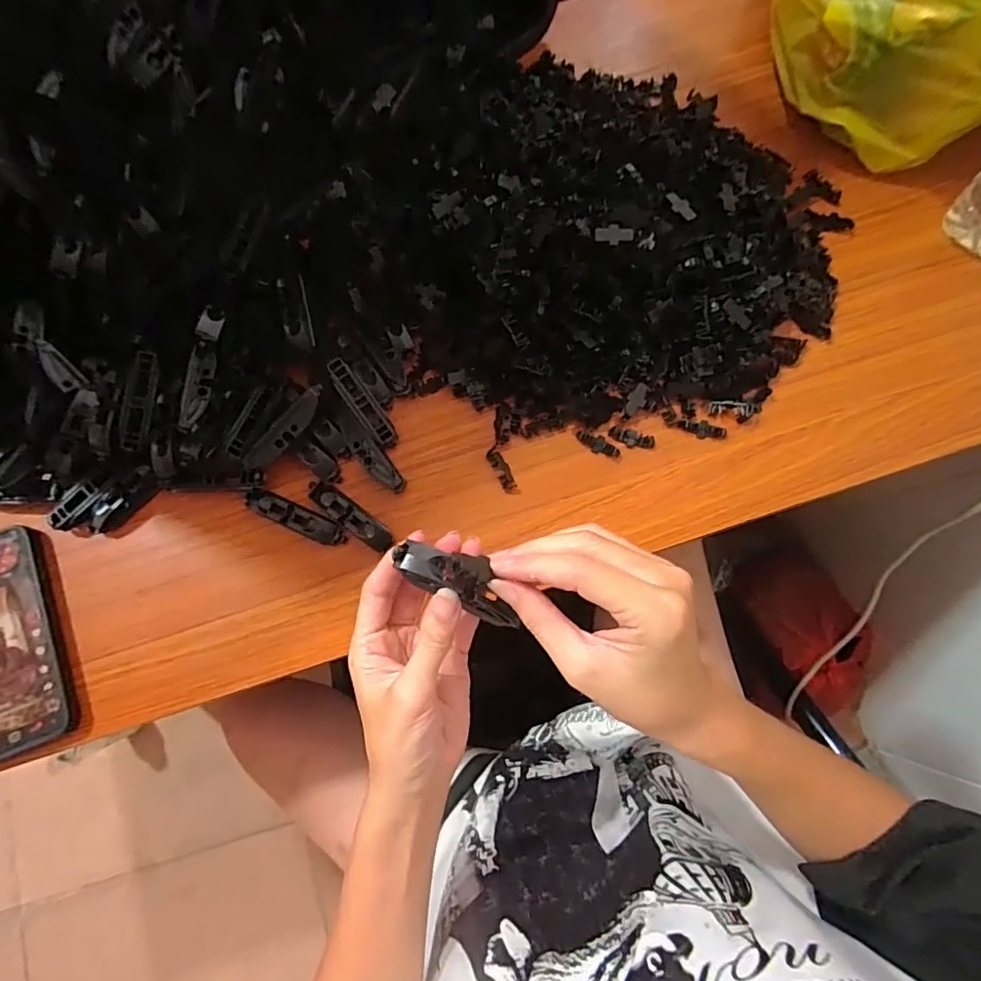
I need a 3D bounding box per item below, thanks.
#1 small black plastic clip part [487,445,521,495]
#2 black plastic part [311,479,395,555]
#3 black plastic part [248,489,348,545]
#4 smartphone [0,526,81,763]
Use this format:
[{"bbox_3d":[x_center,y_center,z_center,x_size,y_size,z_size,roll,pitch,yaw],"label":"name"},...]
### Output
[{"bbox_3d":[0.009,-0.015,0.410,0.011,0.007,0.041,-28,79,-4],"label":"small black plastic clip part"},{"bbox_3d":[-0.105,0.018,0.400,0.075,0.012,0.017,37,82,8],"label":"black plastic part"},{"bbox_3d":[-0.147,0.020,0.403,0.082,0.015,0.019,24,80,6],"label":"black plastic part"},{"bbox_3d":[-0.356,0.111,0.394,0.084,0.014,0.158,-20,79,-3],"label":"smartphone"}]

